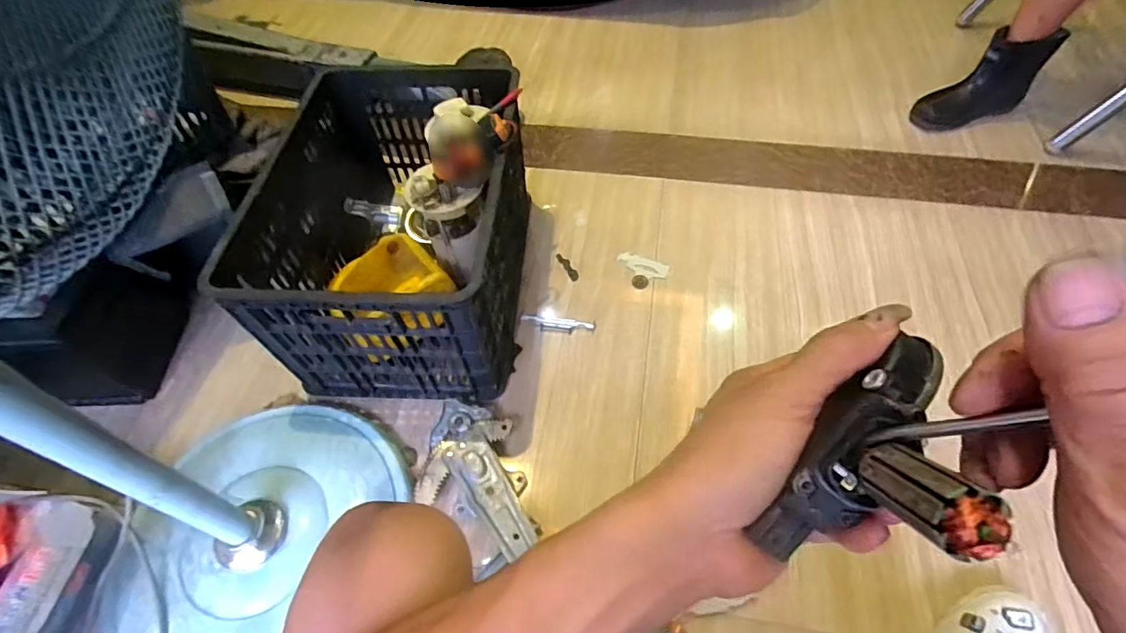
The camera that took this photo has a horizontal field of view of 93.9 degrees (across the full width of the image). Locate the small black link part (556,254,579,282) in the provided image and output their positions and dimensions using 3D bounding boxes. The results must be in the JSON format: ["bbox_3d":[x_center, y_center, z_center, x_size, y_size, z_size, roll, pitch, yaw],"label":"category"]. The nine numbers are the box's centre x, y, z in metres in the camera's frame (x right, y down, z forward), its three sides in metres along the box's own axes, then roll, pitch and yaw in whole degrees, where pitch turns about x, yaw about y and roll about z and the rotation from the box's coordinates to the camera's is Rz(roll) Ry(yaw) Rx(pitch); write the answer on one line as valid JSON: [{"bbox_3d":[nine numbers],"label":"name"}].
[{"bbox_3d":[0.009,-0.095,1.002,0.019,0.004,0.071,-24,59,-15],"label":"small black link part"}]

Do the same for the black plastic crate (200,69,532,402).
[{"bbox_3d":[-0.257,-0.151,0.885,0.369,0.301,0.518,4,57,6],"label":"black plastic crate"}]

